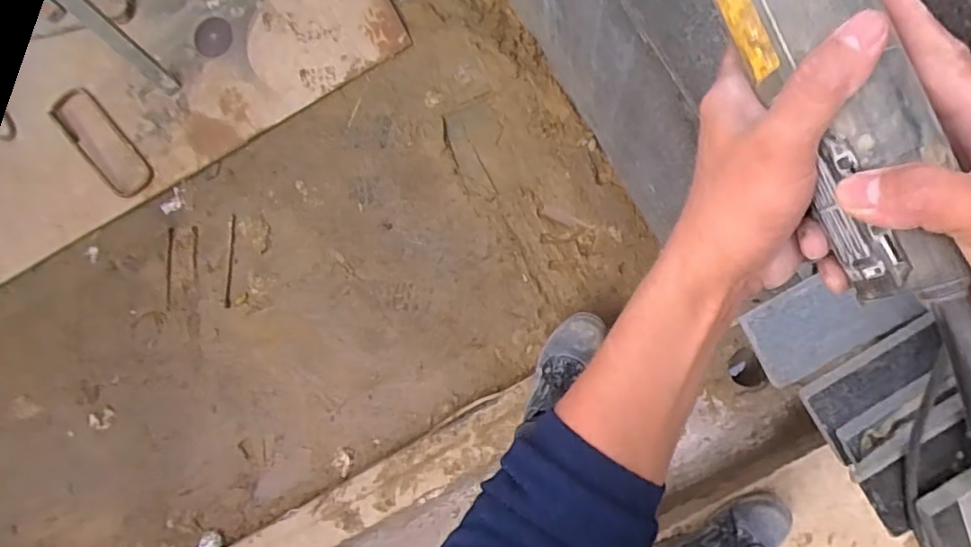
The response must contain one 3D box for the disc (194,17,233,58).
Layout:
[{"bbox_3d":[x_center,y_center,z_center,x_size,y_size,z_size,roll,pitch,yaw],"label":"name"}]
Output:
[{"bbox_3d":[-0.664,-0.574,1.422,0.095,0.005,0.096,0,89,8],"label":"disc"}]

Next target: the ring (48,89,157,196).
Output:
[{"bbox_3d":[-0.958,-0.319,1.454,0.116,0.022,0.342,-42,84,5],"label":"ring"}]

